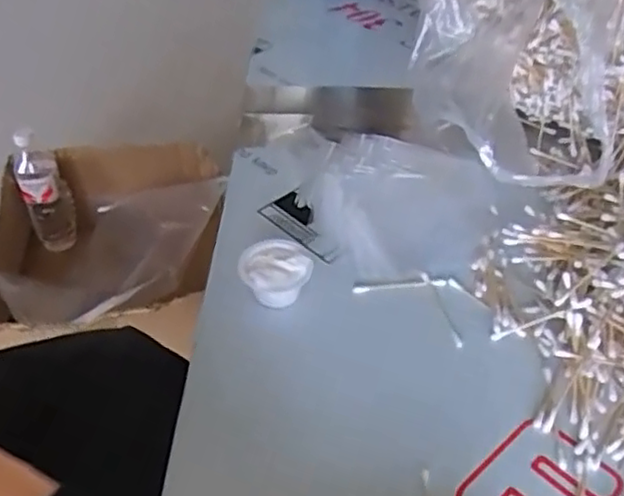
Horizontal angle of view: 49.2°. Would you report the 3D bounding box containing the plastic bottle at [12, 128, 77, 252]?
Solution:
[{"bbox_3d":[-0.458,-0.094,1.171,0.074,0.206,0.074,-16,46,-15],"label":"plastic bottle"}]

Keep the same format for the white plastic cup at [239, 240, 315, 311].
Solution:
[{"bbox_3d":[-0.027,0.021,0.522,0.052,0.033,0.048,0,44,0],"label":"white plastic cup"}]

